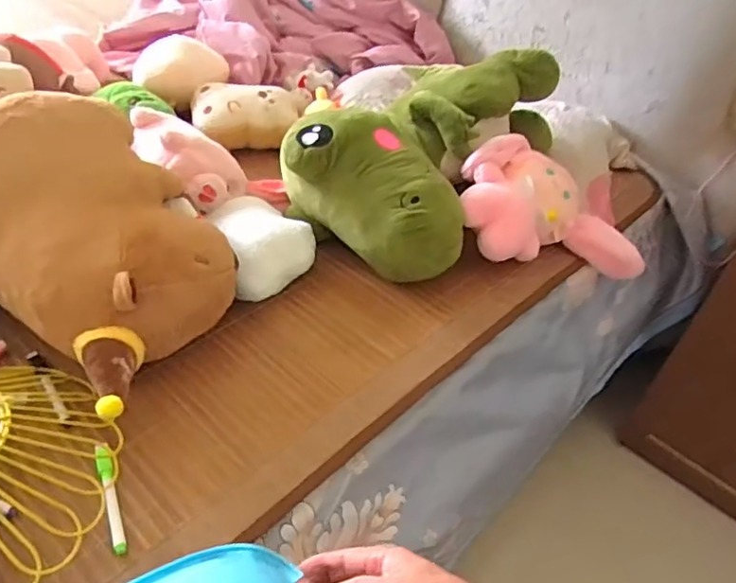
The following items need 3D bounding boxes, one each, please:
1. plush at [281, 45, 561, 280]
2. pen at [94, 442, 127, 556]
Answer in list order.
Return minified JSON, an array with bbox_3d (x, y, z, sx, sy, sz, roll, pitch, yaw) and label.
[{"bbox_3d":[0.082,-0.218,0.869,0.266,0.175,0.403,28,45,21],"label":"plush"},{"bbox_3d":[-0.232,0.184,0.533,0.013,0.010,0.110,-14,46,-23],"label":"pen"}]

